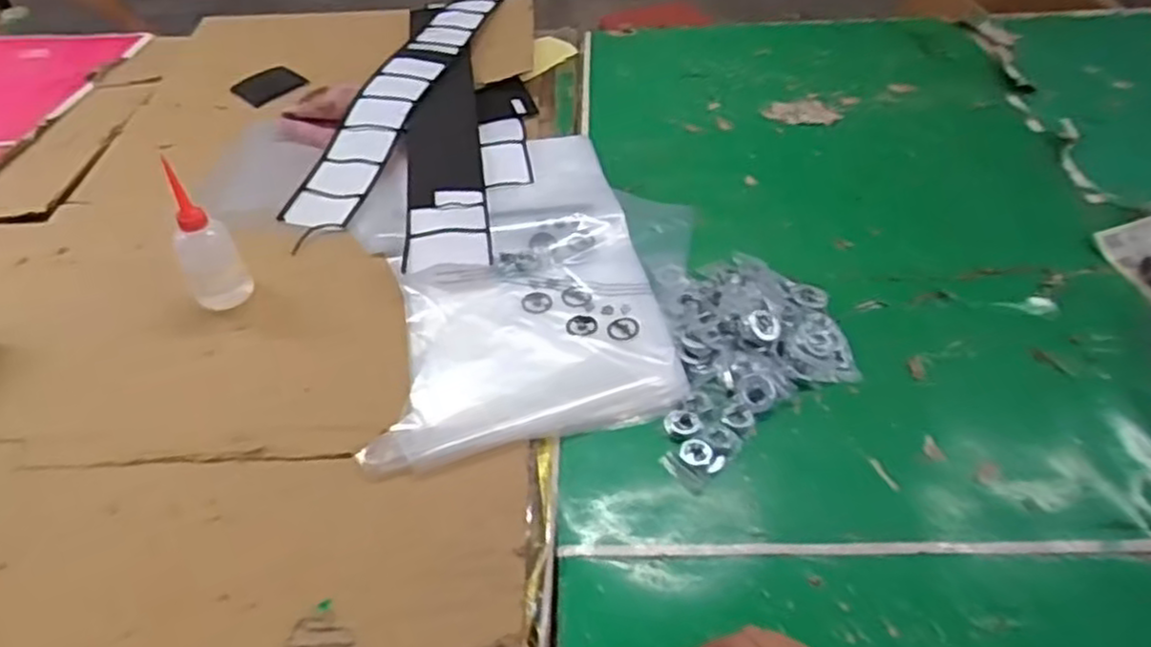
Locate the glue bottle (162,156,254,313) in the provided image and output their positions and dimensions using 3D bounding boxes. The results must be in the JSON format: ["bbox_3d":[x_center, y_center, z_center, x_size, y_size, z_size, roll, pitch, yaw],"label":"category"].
[{"bbox_3d":[-0.396,-0.091,0.791,0.061,0.153,0.059,-11,48,-9],"label":"glue bottle"}]

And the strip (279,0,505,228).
[{"bbox_3d":[-0.254,-0.362,1.133,0.117,0.041,0.625,13,49,13],"label":"strip"}]

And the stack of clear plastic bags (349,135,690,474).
[{"bbox_3d":[-0.081,-0.062,0.858,0.314,0.022,0.471,-10,49,-9],"label":"stack of clear plastic bags"}]

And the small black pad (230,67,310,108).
[{"bbox_3d":[-0.492,-0.383,1.197,0.099,0.006,0.096,-36,57,-28],"label":"small black pad"}]

